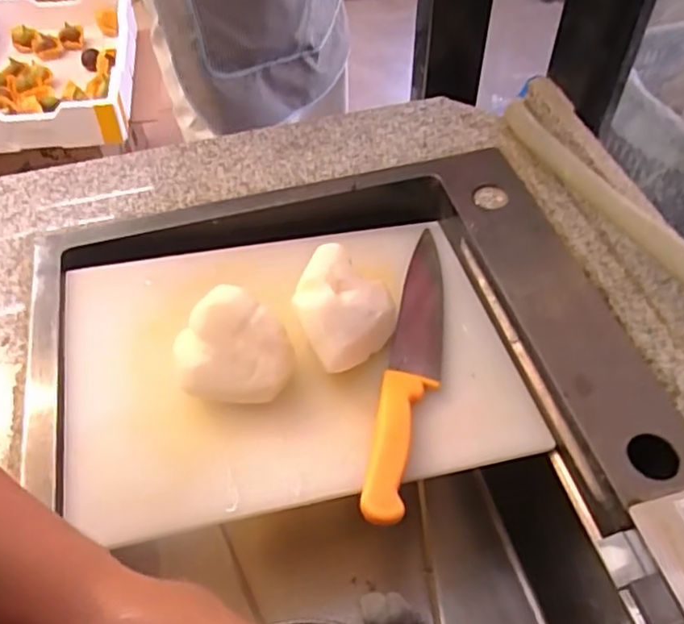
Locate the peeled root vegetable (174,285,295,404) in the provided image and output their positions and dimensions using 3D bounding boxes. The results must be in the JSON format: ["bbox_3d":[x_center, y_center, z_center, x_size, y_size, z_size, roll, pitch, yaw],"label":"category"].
[{"bbox_3d":[-0.086,0.032,0.500,0.087,0.069,0.075,-22,53,-14],"label":"peeled root vegetable"}]

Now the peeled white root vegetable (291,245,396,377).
[{"bbox_3d":[-0.004,0.003,0.534,0.081,0.067,0.088,32,60,26],"label":"peeled white root vegetable"}]

